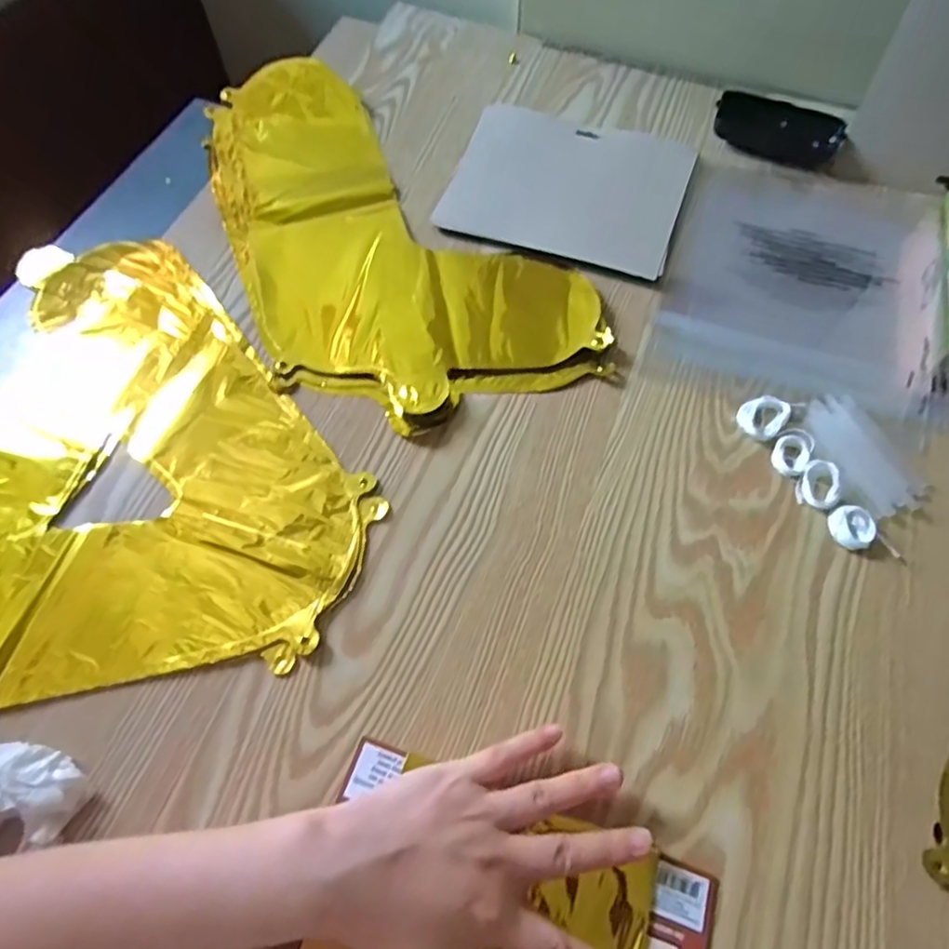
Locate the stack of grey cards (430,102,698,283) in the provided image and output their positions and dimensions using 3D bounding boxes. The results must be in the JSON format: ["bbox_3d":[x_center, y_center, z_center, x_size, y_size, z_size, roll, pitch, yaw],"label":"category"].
[{"bbox_3d":[0.081,-0.253,0.545,0.195,0.009,0.170,18,63,10],"label":"stack of grey cards"}]

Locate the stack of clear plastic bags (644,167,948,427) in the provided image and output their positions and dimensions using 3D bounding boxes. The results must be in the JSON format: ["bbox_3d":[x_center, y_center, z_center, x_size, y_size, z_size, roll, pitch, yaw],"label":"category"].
[{"bbox_3d":[0.272,-0.167,0.513,0.214,0.017,0.254,17,63,9],"label":"stack of clear plastic bags"}]

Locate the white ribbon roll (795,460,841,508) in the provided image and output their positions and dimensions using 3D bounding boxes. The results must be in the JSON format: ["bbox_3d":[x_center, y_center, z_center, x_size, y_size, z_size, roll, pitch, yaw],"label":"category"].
[{"bbox_3d":[0.224,0.004,0.405,0.024,0.013,0.032,17,63,9],"label":"white ribbon roll"}]

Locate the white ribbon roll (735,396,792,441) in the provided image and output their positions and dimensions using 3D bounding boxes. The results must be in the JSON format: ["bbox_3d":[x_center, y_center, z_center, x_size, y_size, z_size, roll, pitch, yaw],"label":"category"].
[{"bbox_3d":[0.200,-0.041,0.435,0.029,0.008,0.036,41,69,19],"label":"white ribbon roll"}]

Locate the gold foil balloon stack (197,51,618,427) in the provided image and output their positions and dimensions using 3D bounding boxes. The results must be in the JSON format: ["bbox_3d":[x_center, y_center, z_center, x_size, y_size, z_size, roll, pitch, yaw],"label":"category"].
[{"bbox_3d":[-0.087,-0.220,0.531,0.233,0.012,0.430,-23,64,-12],"label":"gold foil balloon stack"}]

